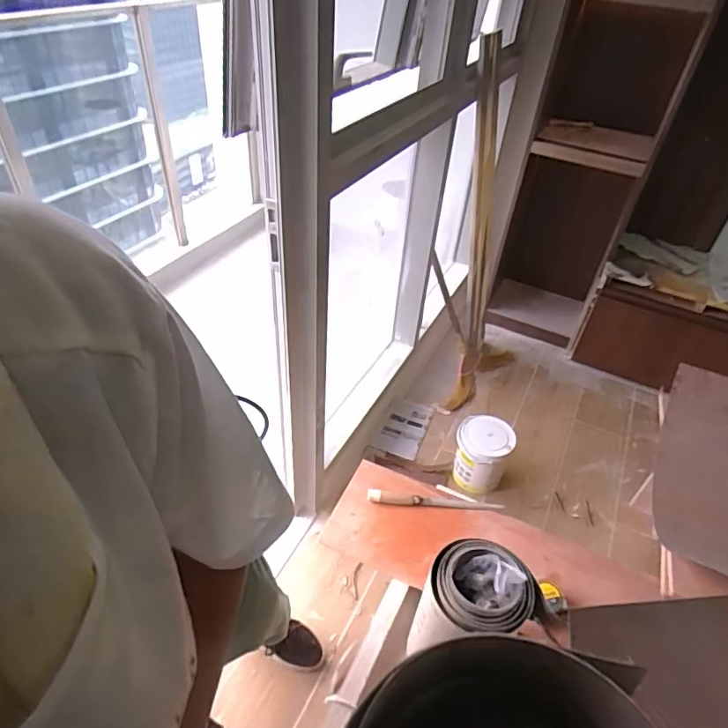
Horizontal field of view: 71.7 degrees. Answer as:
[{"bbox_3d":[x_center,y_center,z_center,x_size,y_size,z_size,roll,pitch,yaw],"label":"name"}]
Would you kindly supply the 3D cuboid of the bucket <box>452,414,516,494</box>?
[{"bbox_3d":[0.386,0.302,1.678,0.168,0.201,0.171,3,41,-2],"label":"bucket"}]

